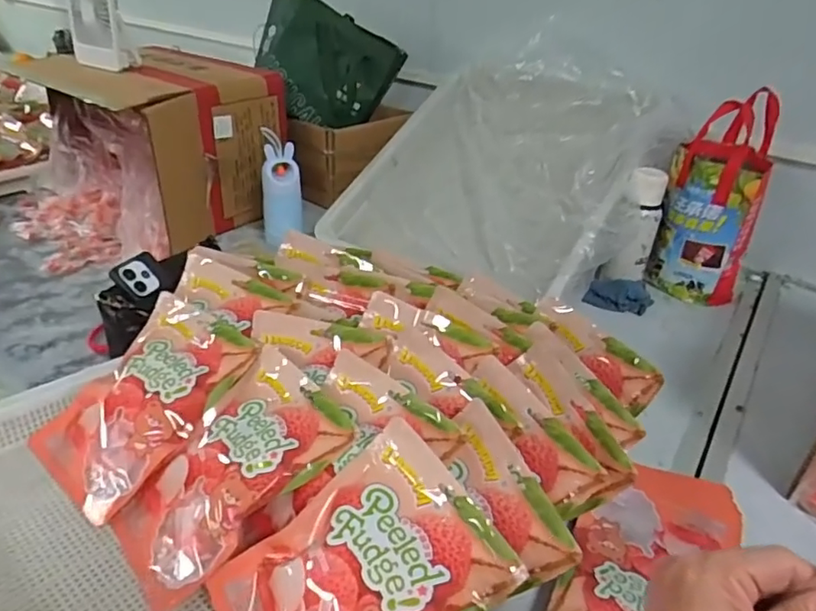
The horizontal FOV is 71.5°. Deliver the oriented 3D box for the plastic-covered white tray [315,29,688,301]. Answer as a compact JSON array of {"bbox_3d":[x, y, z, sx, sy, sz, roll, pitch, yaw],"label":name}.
[{"bbox_3d":[0.204,-0.290,1.121,0.506,0.130,0.597,28,69,32],"label":"plastic-covered white tray"}]

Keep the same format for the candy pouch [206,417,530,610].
[{"bbox_3d":[-0.041,0.207,0.429,0.210,0.029,0.150,-38,58,-8],"label":"candy pouch"}]

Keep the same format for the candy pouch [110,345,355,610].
[{"bbox_3d":[-0.169,0.145,0.519,0.215,0.028,0.147,-43,50,-17],"label":"candy pouch"}]

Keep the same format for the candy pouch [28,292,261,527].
[{"bbox_3d":[-0.275,0.094,0.585,0.158,0.026,0.216,21,64,29],"label":"candy pouch"}]

